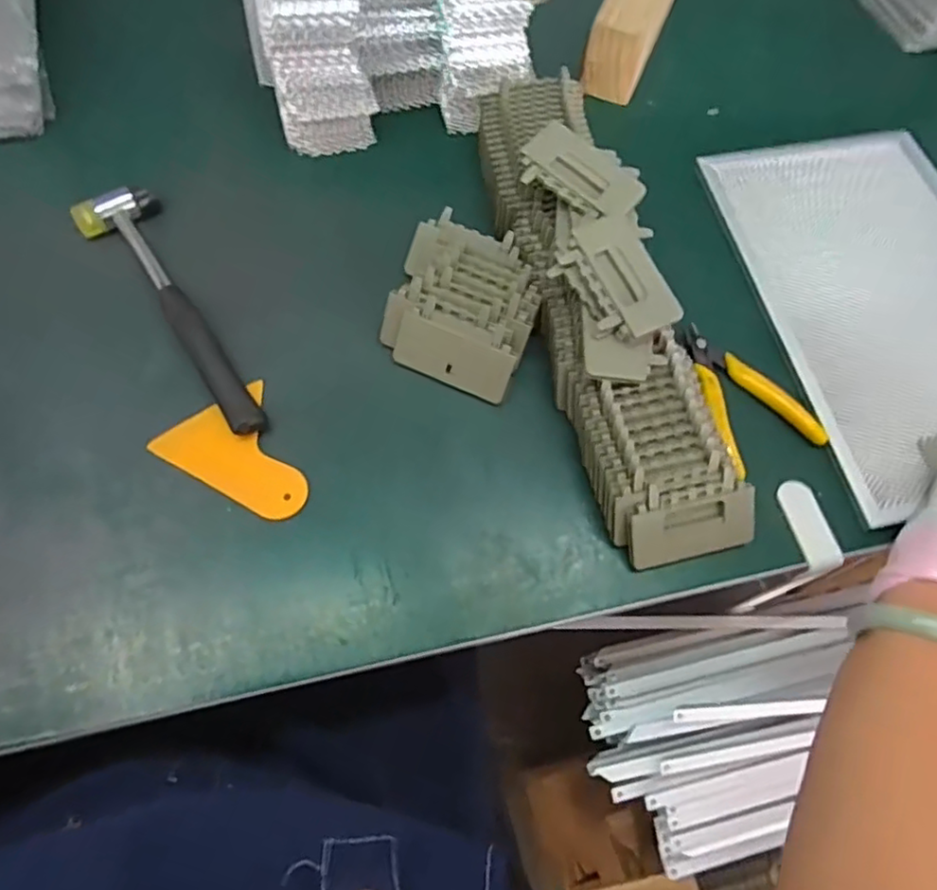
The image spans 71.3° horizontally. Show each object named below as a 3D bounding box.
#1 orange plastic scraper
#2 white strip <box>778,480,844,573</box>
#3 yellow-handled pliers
[{"bbox_3d":[-0.159,0.015,0.442,0.078,0.007,0.097,-29,71,-15],"label":"orange plastic scraper"},{"bbox_3d":[0.232,0.054,0.444,0.023,0.009,0.063,-9,67,-7],"label":"white strip"},{"bbox_3d":[0.203,-0.041,0.479,0.079,0.016,0.122,-13,68,-9],"label":"yellow-handled pliers"}]

